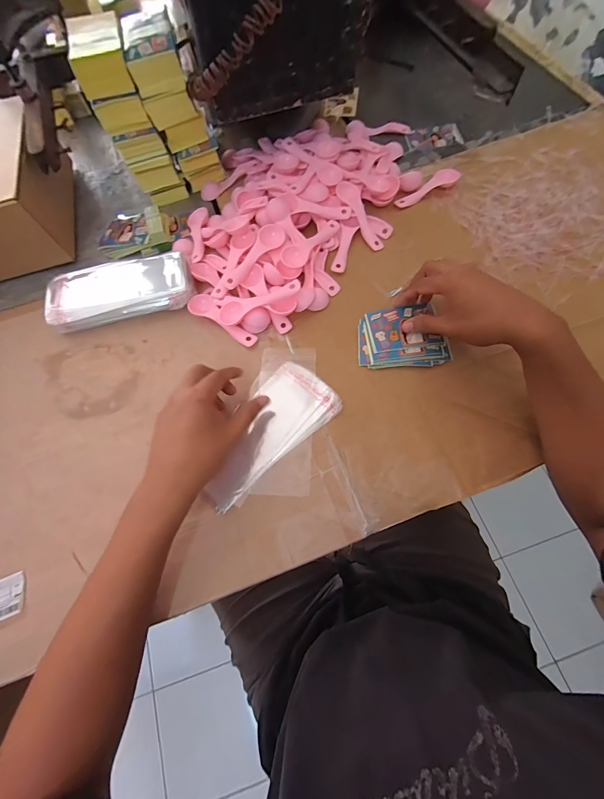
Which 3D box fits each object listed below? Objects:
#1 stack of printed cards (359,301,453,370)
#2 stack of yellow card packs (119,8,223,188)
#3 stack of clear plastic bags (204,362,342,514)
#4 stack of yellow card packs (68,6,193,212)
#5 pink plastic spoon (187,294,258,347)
[{"bbox_3d":[0.127,-0.080,0.422,0.111,0.011,0.087,-13,72,-3],"label":"stack of printed cards"},{"bbox_3d":[-0.182,-0.430,0.485,0.078,0.182,0.106,-15,69,-3],"label":"stack of yellow card packs"},{"bbox_3d":[-0.046,0.037,0.394,0.185,0.015,0.088,-41,71,-9],"label":"stack of clear plastic bags"},{"bbox_3d":[-0.242,-0.397,0.481,0.072,0.196,0.083,-18,69,-4],"label":"stack of yellow card packs"},{"bbox_3d":[-0.110,-0.106,0.441,0.112,0.011,0.033,41,78,13],"label":"pink plastic spoon"}]

